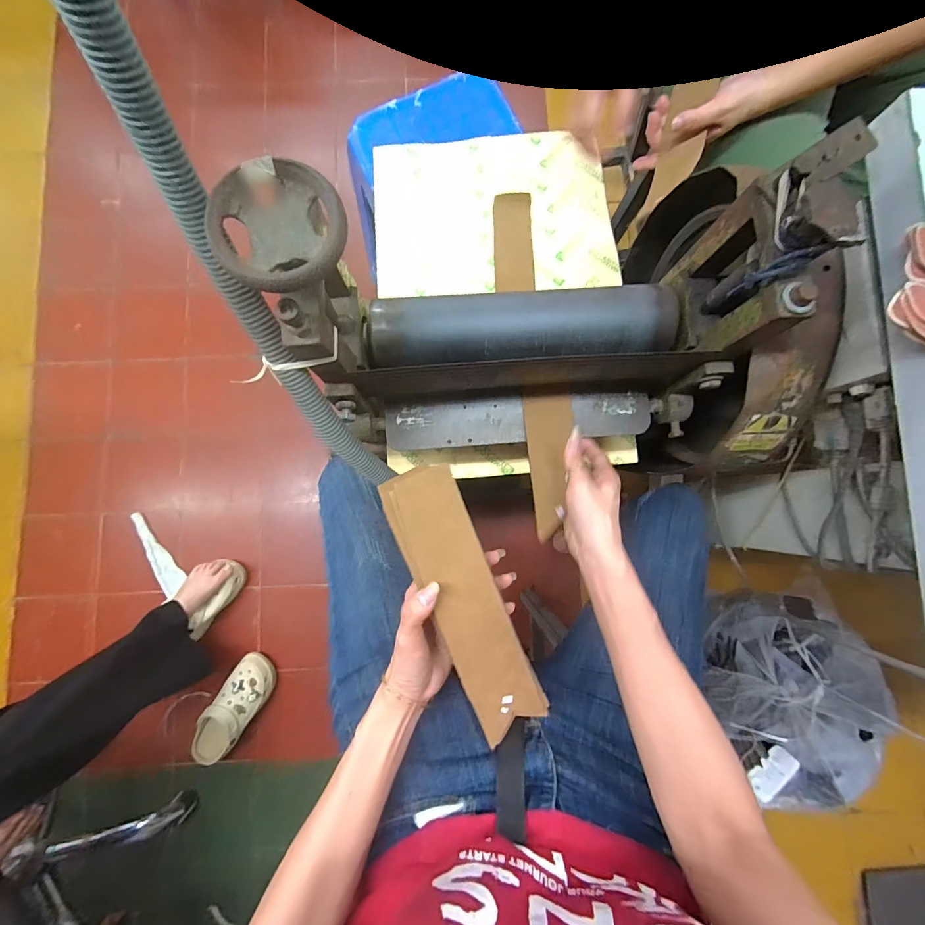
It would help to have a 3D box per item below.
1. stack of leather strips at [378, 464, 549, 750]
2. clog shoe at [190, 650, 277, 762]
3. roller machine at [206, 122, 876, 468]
[{"bbox_3d":[0.001,0.115,0.353,0.065,0.036,0.236,-23,81,-7],"label":"stack of leather strips"},{"bbox_3d":[-0.524,0.569,0.944,0.100,0.100,0.233,33,85,2],"label":"clog shoe"},{"bbox_3d":[0.086,-0.113,0.375,0.494,0.240,0.228,-2,84,-1],"label":"roller machine"}]

